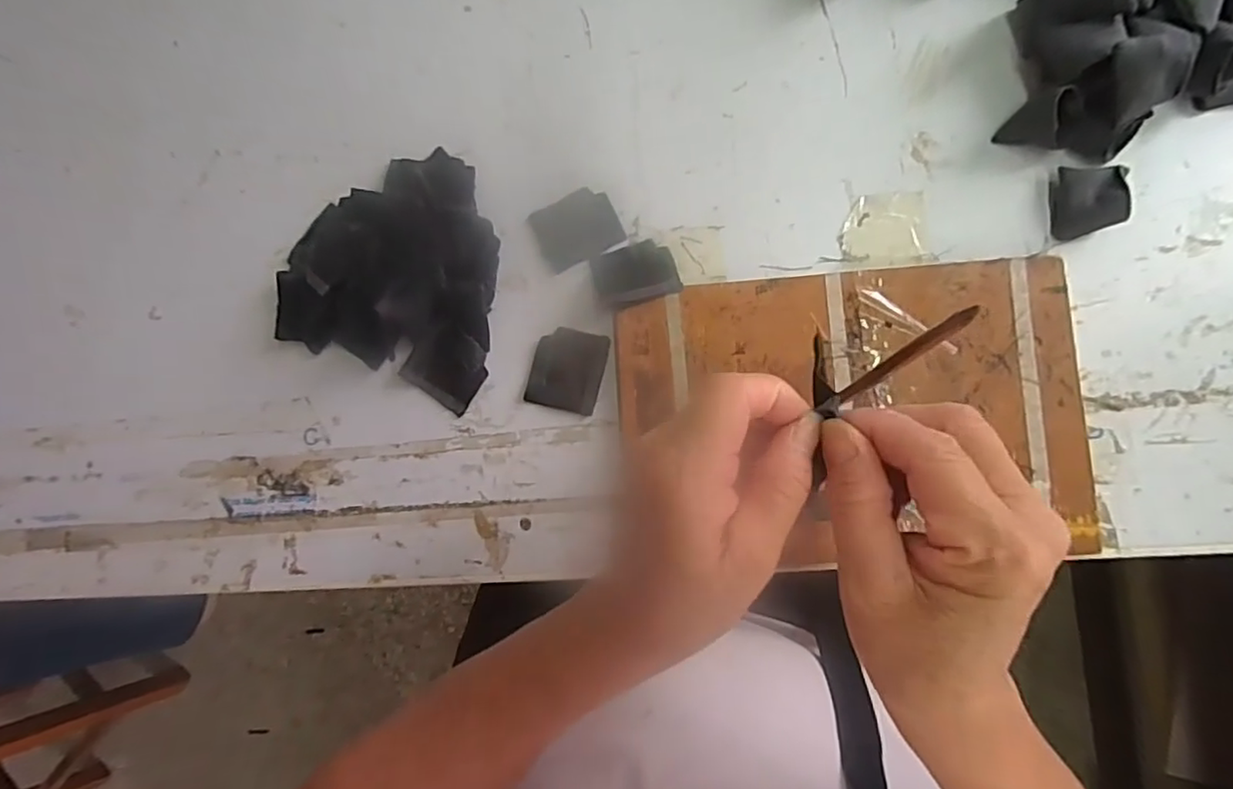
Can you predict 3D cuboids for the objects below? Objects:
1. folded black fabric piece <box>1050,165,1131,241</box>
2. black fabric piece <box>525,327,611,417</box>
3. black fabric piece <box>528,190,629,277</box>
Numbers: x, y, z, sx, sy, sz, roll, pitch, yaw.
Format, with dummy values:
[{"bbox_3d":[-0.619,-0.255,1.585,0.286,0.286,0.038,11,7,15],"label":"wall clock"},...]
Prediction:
[{"bbox_3d":[0.290,-0.118,0.374,0.035,0.022,0.044,5,85,8],"label":"folded black fabric piece"},{"bbox_3d":[-0.033,-0.017,0.411,0.048,0.004,0.053,14,86,9],"label":"black fabric piece"},{"bbox_3d":[-0.028,-0.116,0.422,0.056,0.004,0.048,-26,81,4],"label":"black fabric piece"}]

